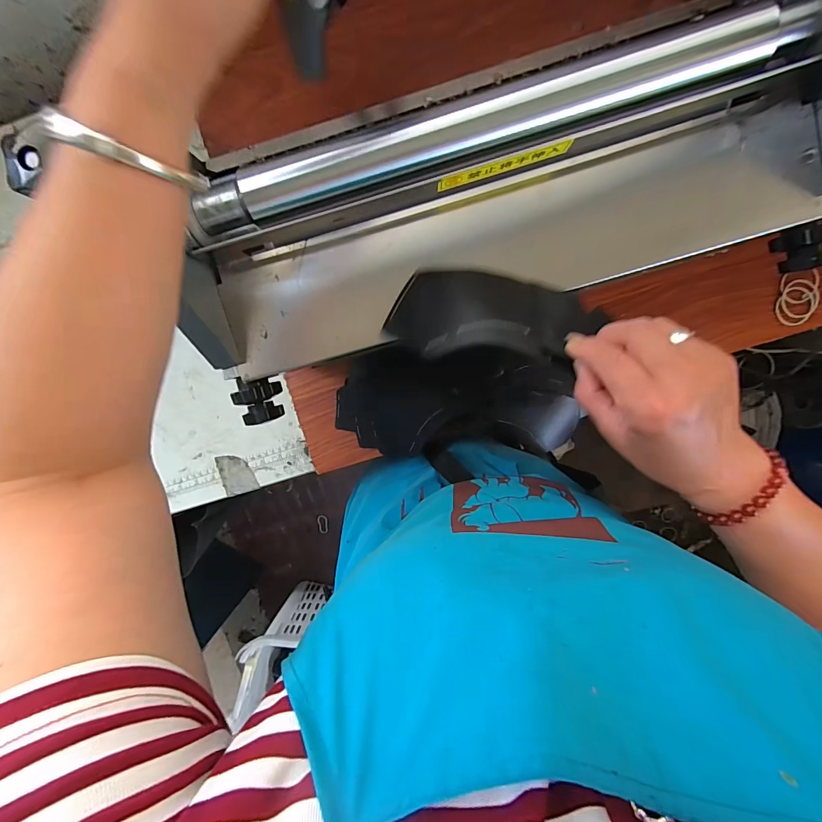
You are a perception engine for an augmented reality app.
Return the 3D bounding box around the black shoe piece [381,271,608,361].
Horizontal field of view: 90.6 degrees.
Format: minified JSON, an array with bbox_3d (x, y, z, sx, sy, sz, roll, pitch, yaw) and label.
[{"bbox_3d":[0.063,-0.079,0.322,0.156,0.026,0.094,5,53,7],"label":"black shoe piece"}]

